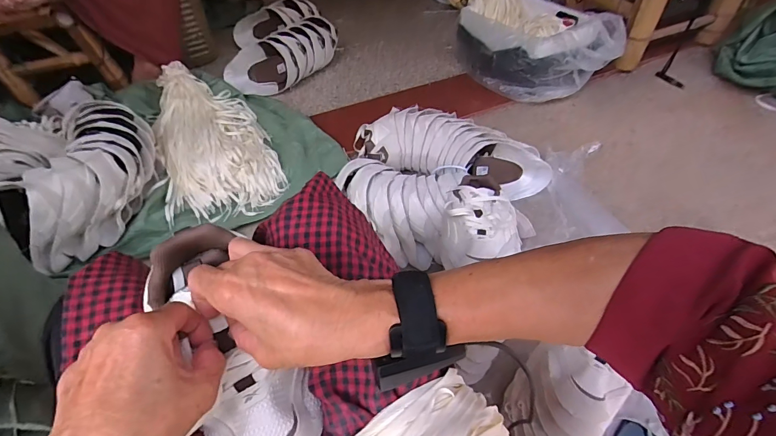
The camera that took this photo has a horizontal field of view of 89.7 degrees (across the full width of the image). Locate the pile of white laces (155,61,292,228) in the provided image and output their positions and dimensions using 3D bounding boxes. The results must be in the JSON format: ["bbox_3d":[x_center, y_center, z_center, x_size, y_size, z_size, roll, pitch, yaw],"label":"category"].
[{"bbox_3d":[-0.469,-0.227,1.045,0.273,0.140,0.529,-19,50,-13],"label":"pile of white laces"}]

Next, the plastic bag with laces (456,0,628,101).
[{"bbox_3d":[0.429,-0.532,1.213,0.314,0.195,0.464,-31,54,-23],"label":"plastic bag with laces"}]

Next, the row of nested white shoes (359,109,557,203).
[{"bbox_3d":[0.150,-0.172,0.973,0.466,0.147,0.161,5,49,7],"label":"row of nested white shoes"}]

